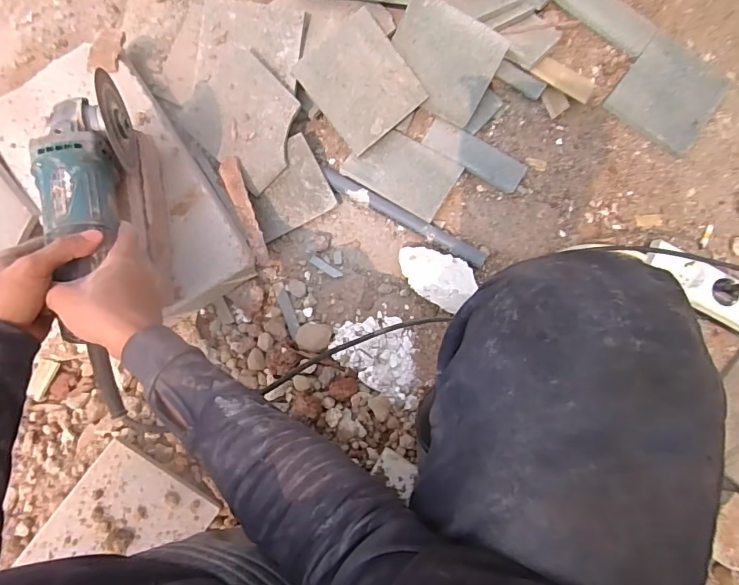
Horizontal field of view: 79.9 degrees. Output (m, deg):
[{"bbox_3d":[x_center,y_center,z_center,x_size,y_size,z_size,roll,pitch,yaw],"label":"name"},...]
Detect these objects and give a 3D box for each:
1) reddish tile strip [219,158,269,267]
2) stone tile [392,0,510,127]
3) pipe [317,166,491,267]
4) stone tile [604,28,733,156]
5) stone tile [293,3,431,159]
[{"bbox_3d":[-0.168,-0.110,0.590,0.026,0.017,0.160,-20,83,-4],"label":"reddish tile strip"},{"bbox_3d":[0.102,-0.327,0.622,0.149,0.010,0.126,28,110,-3],"label":"stone tile"},{"bbox_3d":[0.047,-0.108,0.631,0.261,0.017,0.022,30,82,3],"label":"pipe"},{"bbox_3d":[0.441,-0.294,0.655,0.130,0.021,0.146,36,82,3],"label":"stone tile"},{"bbox_3d":[-0.012,-0.293,0.617,0.131,0.009,0.145,-40,99,1],"label":"stone tile"}]

